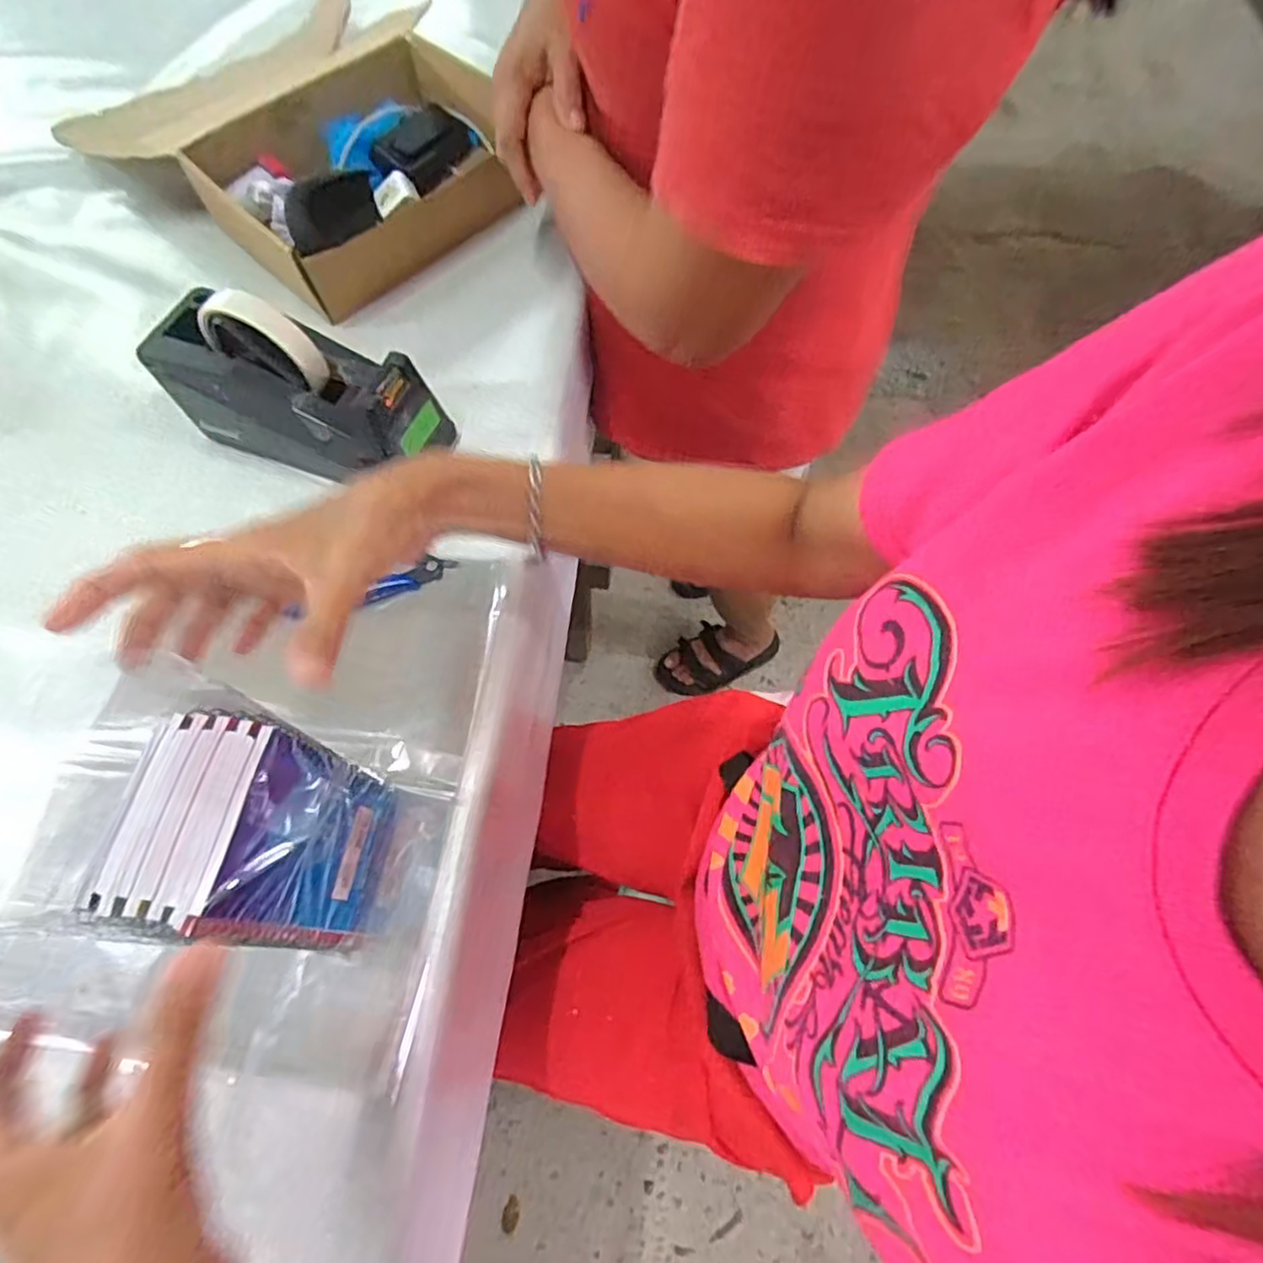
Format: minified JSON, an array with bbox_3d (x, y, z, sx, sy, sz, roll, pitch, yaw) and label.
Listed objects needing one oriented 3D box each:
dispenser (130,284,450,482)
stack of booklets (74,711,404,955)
[{"bbox_3d":[-0.248,-0.181,0.504,0.200,0.115,0.079,15,67,10],"label":"dispenser"},{"bbox_3d":[-0.191,0.105,0.349,0.066,0.138,0.097,6,66,6],"label":"stack of booklets"}]

